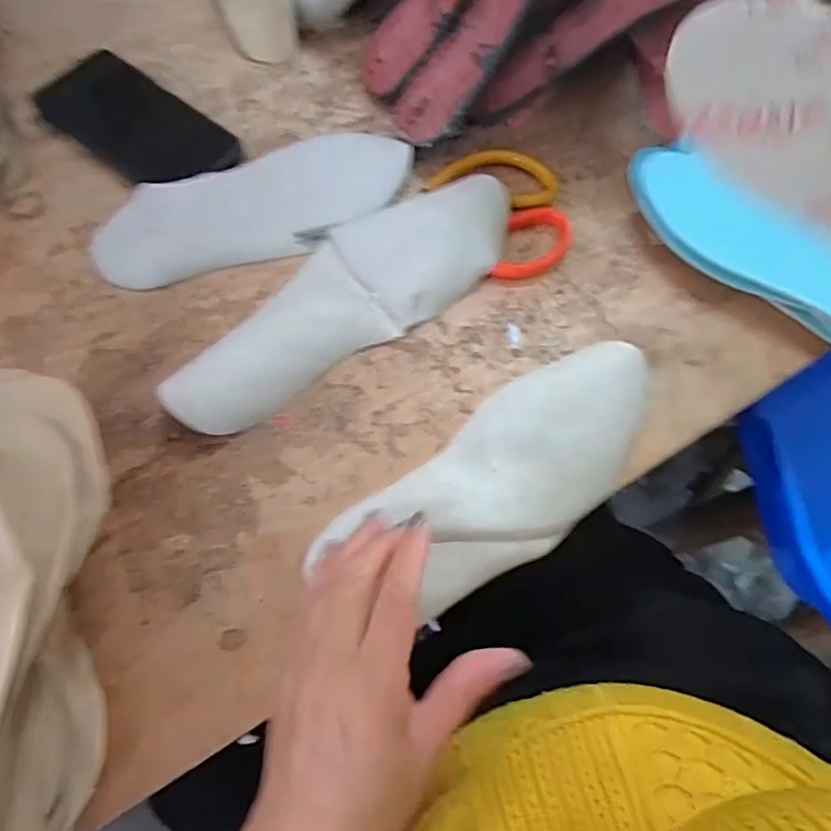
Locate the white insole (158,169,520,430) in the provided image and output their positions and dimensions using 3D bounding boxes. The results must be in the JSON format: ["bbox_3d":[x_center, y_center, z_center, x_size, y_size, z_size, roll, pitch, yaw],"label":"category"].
[{"bbox_3d":[-0.048,-0.083,0.390,0.257,0.028,0.084,-34,72,-13],"label":"white insole"}]

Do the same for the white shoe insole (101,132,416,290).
[{"bbox_3d":[-0.110,-0.150,0.416,0.225,0.028,0.067,-22,70,-9],"label":"white shoe insole"}]

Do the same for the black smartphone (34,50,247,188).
[{"bbox_3d":[-0.211,-0.221,0.445,0.148,0.011,0.074,36,77,6],"label":"black smartphone"}]

